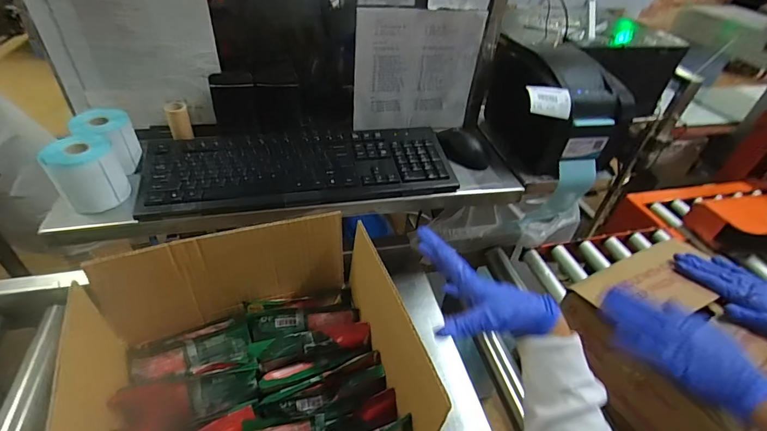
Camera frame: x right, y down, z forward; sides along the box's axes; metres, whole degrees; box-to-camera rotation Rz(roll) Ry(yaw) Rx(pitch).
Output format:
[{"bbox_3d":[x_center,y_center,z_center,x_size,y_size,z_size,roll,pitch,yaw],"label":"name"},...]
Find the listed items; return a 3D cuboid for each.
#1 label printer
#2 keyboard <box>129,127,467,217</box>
[{"bbox_3d":[0.311,-0.192,0.703,0.196,0.154,0.209,3,41,-4],"label":"label printer"},{"bbox_3d":[-0.119,-0.077,0.604,0.449,0.036,0.153,-6,42,-14],"label":"keyboard"}]

